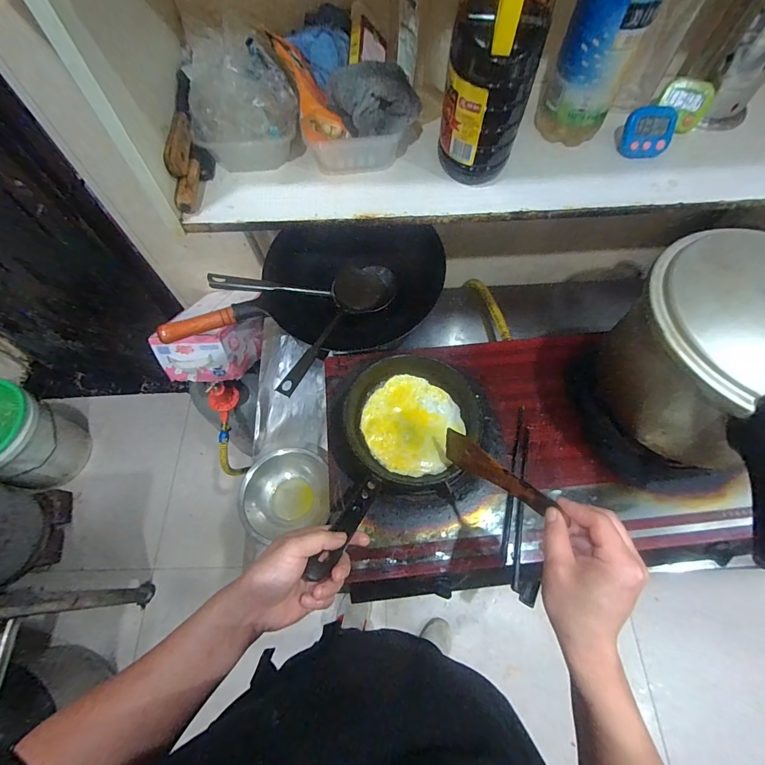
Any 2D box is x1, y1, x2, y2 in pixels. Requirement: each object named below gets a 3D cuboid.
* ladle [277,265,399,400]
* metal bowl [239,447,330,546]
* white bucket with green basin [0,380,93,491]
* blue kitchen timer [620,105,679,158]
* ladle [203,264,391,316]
[{"bbox_3d":[-0.093,-0.098,0.744,0.123,0.085,0.364,21,52,10],"label":"ladle"},{"bbox_3d":[-0.163,0.185,0.661,0.137,0.046,0.149,0,64,0],"label":"metal bowl"},{"bbox_3d":[-1.320,0.194,1.386,0.313,0.411,0.300,0,64,0],"label":"white bucket with green basin"},{"bbox_3d":[0.379,-0.357,0.551,0.064,0.063,0.013,7,24,9],"label":"blue kitchen timer"},{"bbox_3d":[-0.149,-0.200,0.784,0.367,0.058,0.085,-1,63,-19],"label":"ladle"}]

